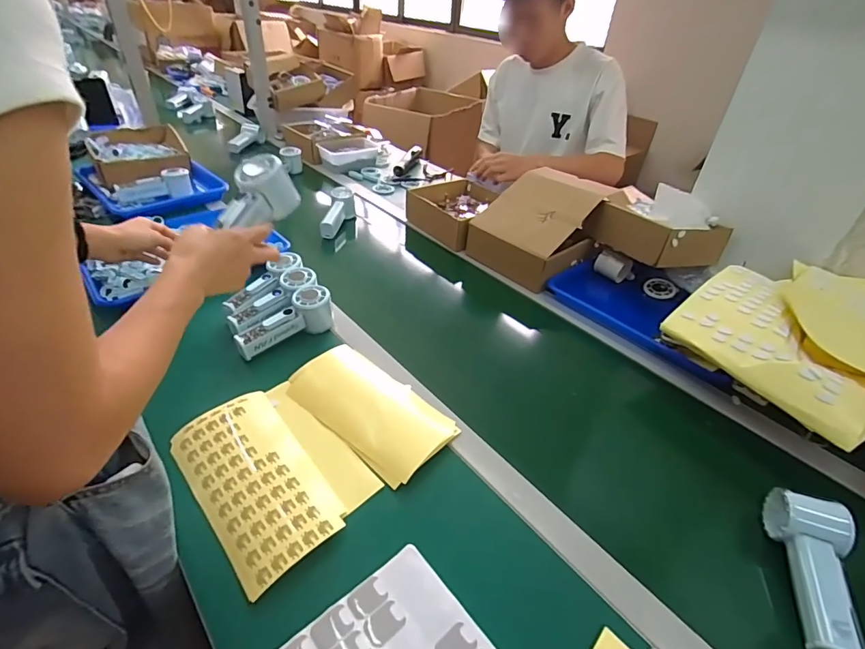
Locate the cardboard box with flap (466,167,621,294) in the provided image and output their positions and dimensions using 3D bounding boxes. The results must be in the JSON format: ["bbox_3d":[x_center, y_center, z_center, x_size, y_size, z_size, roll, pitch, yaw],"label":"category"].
[{"bbox_3d":[0.217,-0.200,0.894,0.202,0.154,0.199,-28,48,-34],"label":"cardboard box with flap"}]

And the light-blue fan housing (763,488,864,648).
[{"bbox_3d":[0.386,0.248,0.439,0.054,0.051,0.149,12,52,10],"label":"light-blue fan housing"}]

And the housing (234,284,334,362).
[{"bbox_3d":[-0.232,-0.009,0.680,0.151,0.061,0.063,-24,46,-31],"label":"housing"}]

